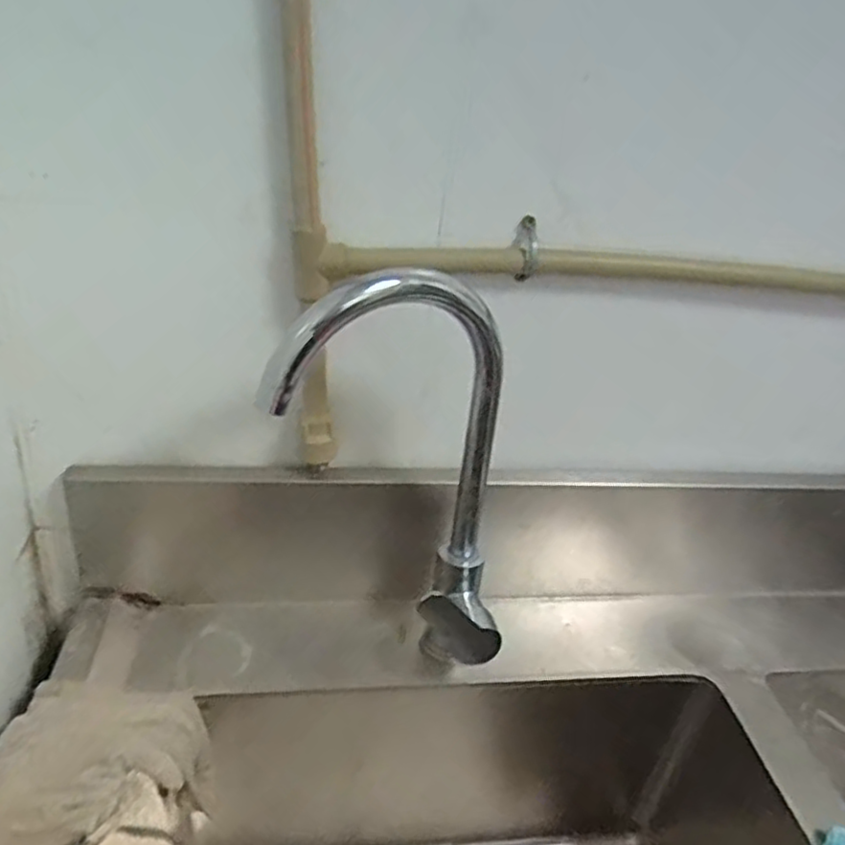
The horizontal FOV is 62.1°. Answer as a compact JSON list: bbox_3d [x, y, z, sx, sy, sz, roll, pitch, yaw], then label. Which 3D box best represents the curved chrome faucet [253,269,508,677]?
[{"bbox_3d":[-0.023,0.048,0.536,0.191,0.327,0.072,-1,30,-15],"label":"curved chrome faucet"}]

